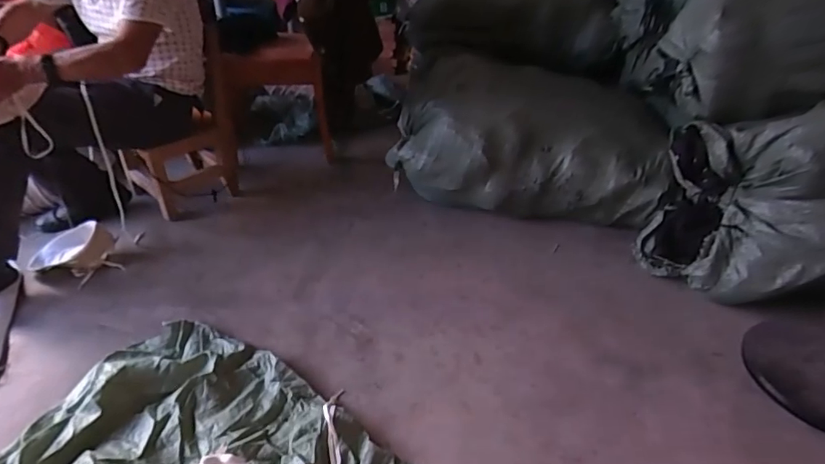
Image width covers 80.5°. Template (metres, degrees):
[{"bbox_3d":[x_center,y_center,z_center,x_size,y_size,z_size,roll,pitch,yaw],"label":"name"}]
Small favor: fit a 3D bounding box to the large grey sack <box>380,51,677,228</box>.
[{"bbox_3d":[0.412,-0.349,1.801,0.916,0.412,0.501,8,36,5],"label":"large grey sack"}]

